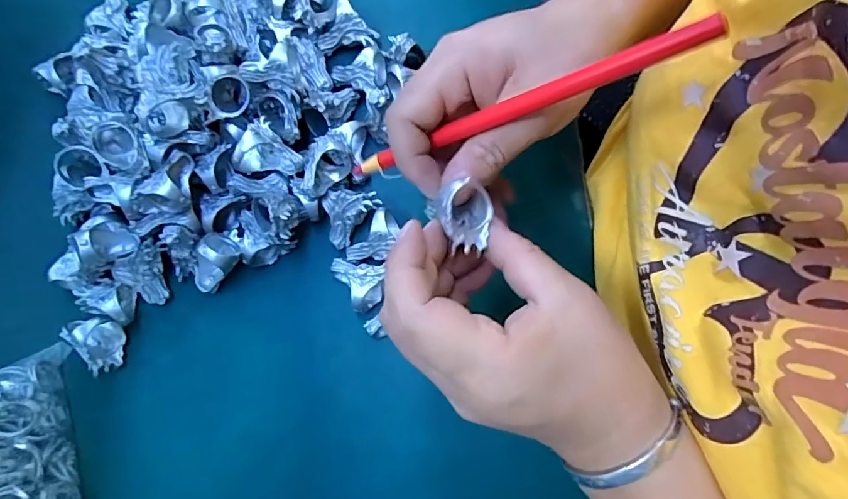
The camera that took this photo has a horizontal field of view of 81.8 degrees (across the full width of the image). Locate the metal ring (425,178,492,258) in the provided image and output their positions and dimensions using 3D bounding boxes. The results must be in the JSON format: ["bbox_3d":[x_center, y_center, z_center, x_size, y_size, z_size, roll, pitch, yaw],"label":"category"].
[{"bbox_3d":[0.018,-0.014,0.216,0.025,0.019,0.028,-38,80,-7],"label":"metal ring"}]

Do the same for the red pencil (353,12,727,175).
[{"bbox_3d":[0.032,-0.057,0.208,0.165,0.006,0.008,-14,75,36],"label":"red pencil"}]

